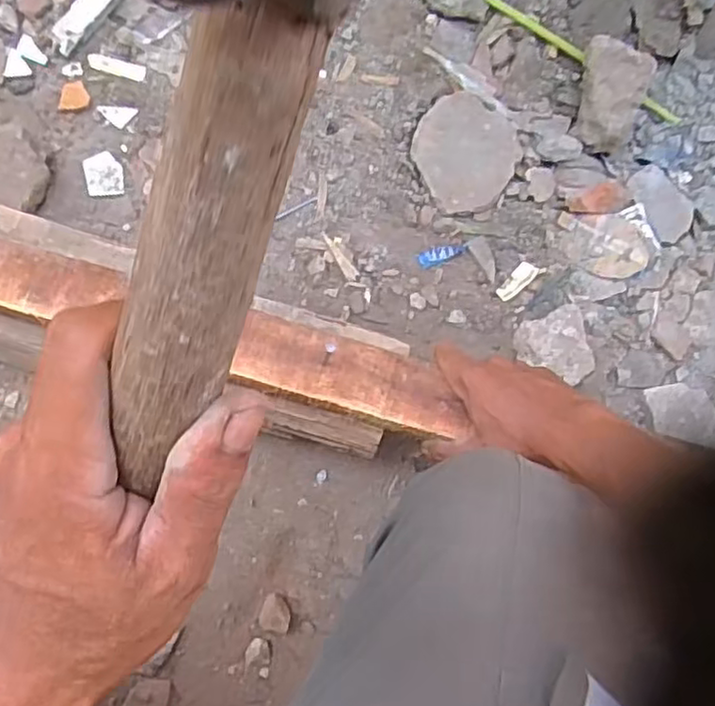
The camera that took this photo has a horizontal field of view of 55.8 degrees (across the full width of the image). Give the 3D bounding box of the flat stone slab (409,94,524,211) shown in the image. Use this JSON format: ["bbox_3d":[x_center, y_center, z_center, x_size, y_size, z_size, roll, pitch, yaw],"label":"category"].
[{"bbox_3d":[0.110,-0.208,0.706,0.106,0.013,0.114,28,82,-2],"label":"flat stone slab"}]

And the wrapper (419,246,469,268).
[{"bbox_3d":[0.088,-0.103,0.698,0.050,0.007,0.018,-21,86,-7],"label":"wrapper"}]

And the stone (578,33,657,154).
[{"bbox_3d":[0.267,-0.263,0.697,0.072,0.055,0.096,-2,84,-6],"label":"stone"}]

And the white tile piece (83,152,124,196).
[{"bbox_3d":[-0.253,-0.178,0.675,0.036,0.005,0.045,-10,85,-6],"label":"white tile piece"}]

